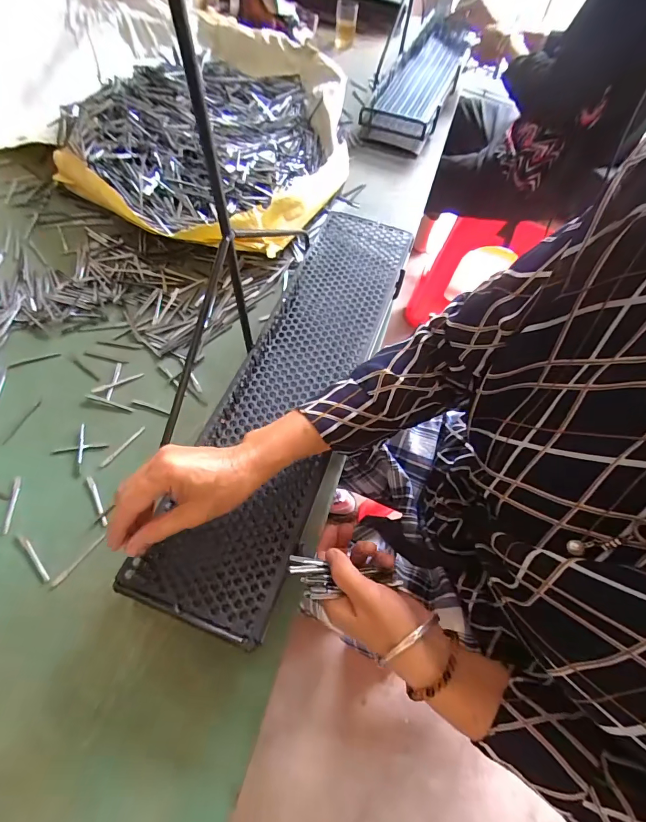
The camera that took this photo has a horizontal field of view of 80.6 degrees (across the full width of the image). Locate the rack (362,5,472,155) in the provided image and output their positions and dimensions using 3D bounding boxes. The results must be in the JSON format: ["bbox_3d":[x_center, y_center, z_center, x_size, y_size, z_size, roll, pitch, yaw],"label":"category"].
[{"bbox_3d":[0.252,-0.818,0.930,0.147,0.076,0.561,23,62,6],"label":"rack"}]

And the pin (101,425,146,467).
[{"bbox_3d":[-0.253,0.044,0.482,0.007,0.004,0.067,33,64,14],"label":"pin"}]

